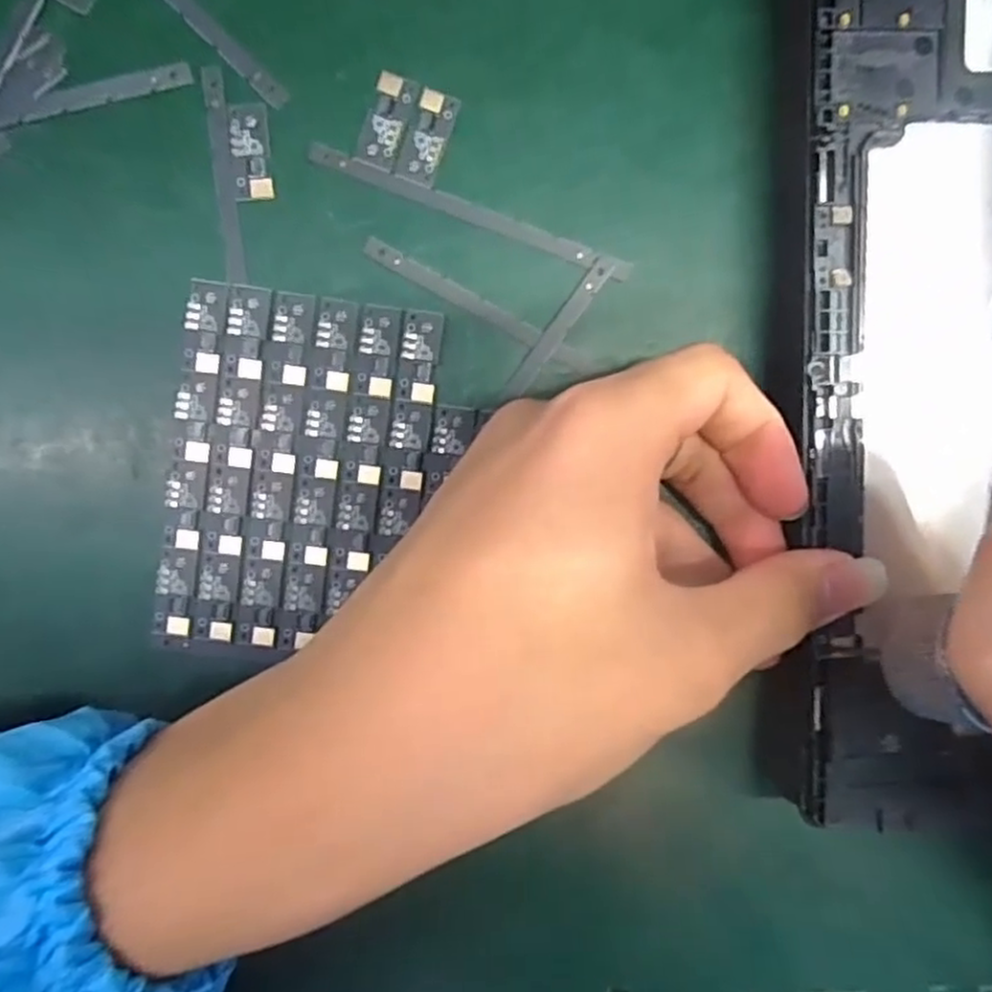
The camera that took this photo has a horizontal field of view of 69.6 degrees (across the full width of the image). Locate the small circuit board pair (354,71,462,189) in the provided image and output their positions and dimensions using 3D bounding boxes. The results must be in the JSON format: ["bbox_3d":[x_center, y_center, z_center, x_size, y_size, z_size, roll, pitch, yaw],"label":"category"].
[{"bbox_3d":[-0.025,-0.103,0.200,0.023,0.004,0.025,20,93,-4],"label":"small circuit board pair"}]

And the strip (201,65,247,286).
[{"bbox_3d":[-0.076,-0.090,0.199,0.006,0.004,0.059,-5,94,-2],"label":"strip"}]

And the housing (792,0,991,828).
[{"bbox_3d":[0.155,-0.036,0.188,0.151,0.018,0.237,-2,94,-1],"label":"housing"}]

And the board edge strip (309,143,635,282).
[{"bbox_3d":[-0.006,-0.080,0.203,0.095,0.004,0.006,19,93,-4],"label":"board edge strip"}]

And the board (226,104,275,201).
[{"bbox_3d":[-0.069,-0.096,0.199,0.011,0.004,0.026,-4,94,-2],"label":"board"}]

